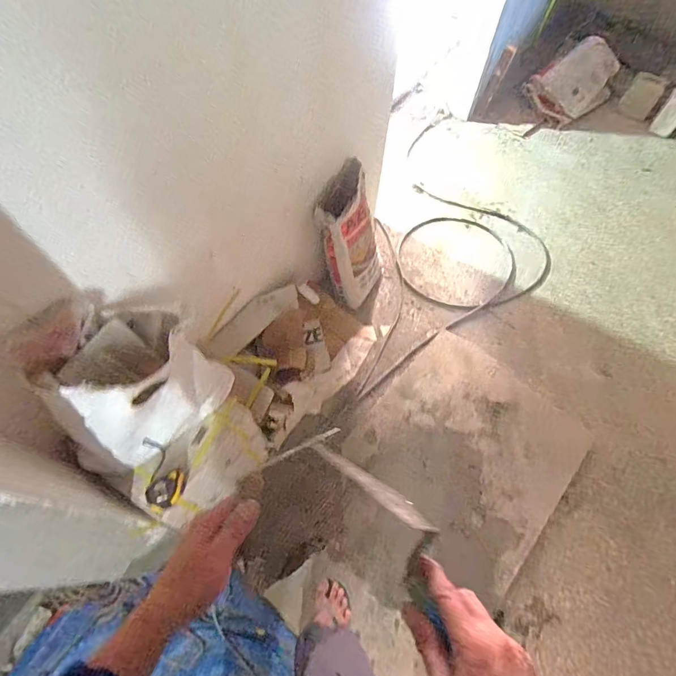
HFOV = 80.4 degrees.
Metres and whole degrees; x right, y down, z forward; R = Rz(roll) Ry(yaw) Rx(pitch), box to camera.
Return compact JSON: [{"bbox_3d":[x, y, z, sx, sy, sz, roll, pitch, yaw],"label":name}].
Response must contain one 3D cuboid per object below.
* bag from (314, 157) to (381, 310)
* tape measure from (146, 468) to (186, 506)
[{"bbox_3d":[0.048,-0.359,1.551,0.246,0.514,0.278,4,61,0],"label":"bag"},{"bbox_3d":[-0.376,0.327,0.878,0.063,0.036,0.078,15,62,6],"label":"tape measure"}]

